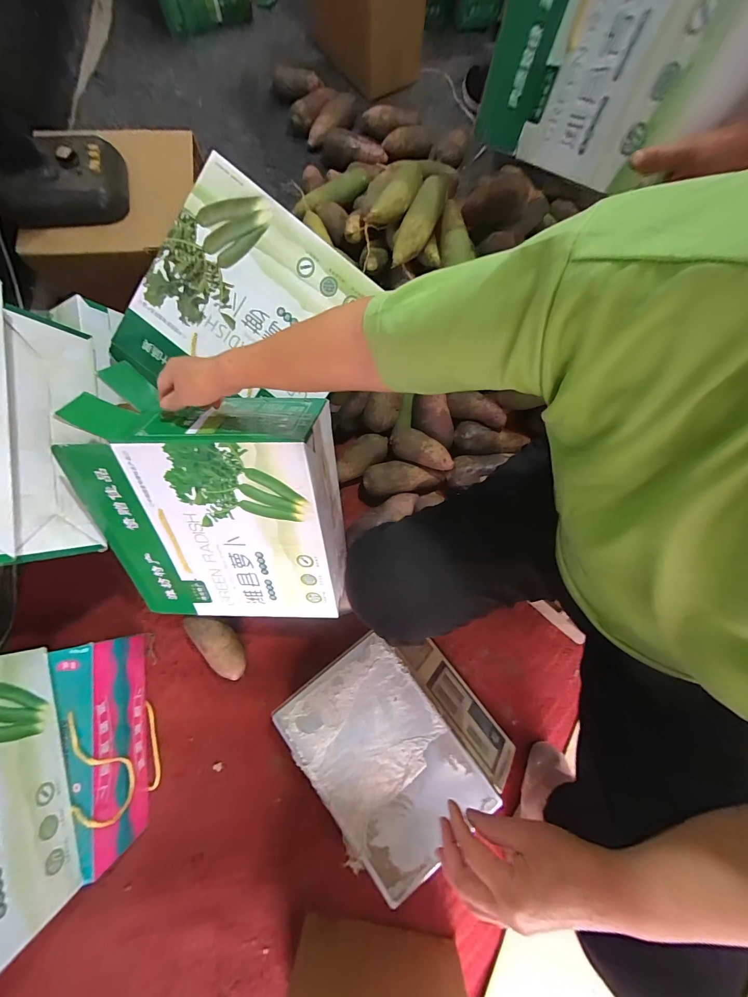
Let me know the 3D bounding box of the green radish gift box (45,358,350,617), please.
[{"bbox_3d":[-0.242,0.023,0.586,0.351,0.392,0.116,2,35,5],"label":"green radish gift box"}]

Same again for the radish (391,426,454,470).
[{"bbox_3d":[0.101,-0.106,0.742,0.138,0.044,0.063,18,77,5],"label":"radish"}]

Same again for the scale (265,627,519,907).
[{"bbox_3d":[0.039,0.420,0.641,0.310,0.108,0.333,-37,79,-9],"label":"scale"}]

